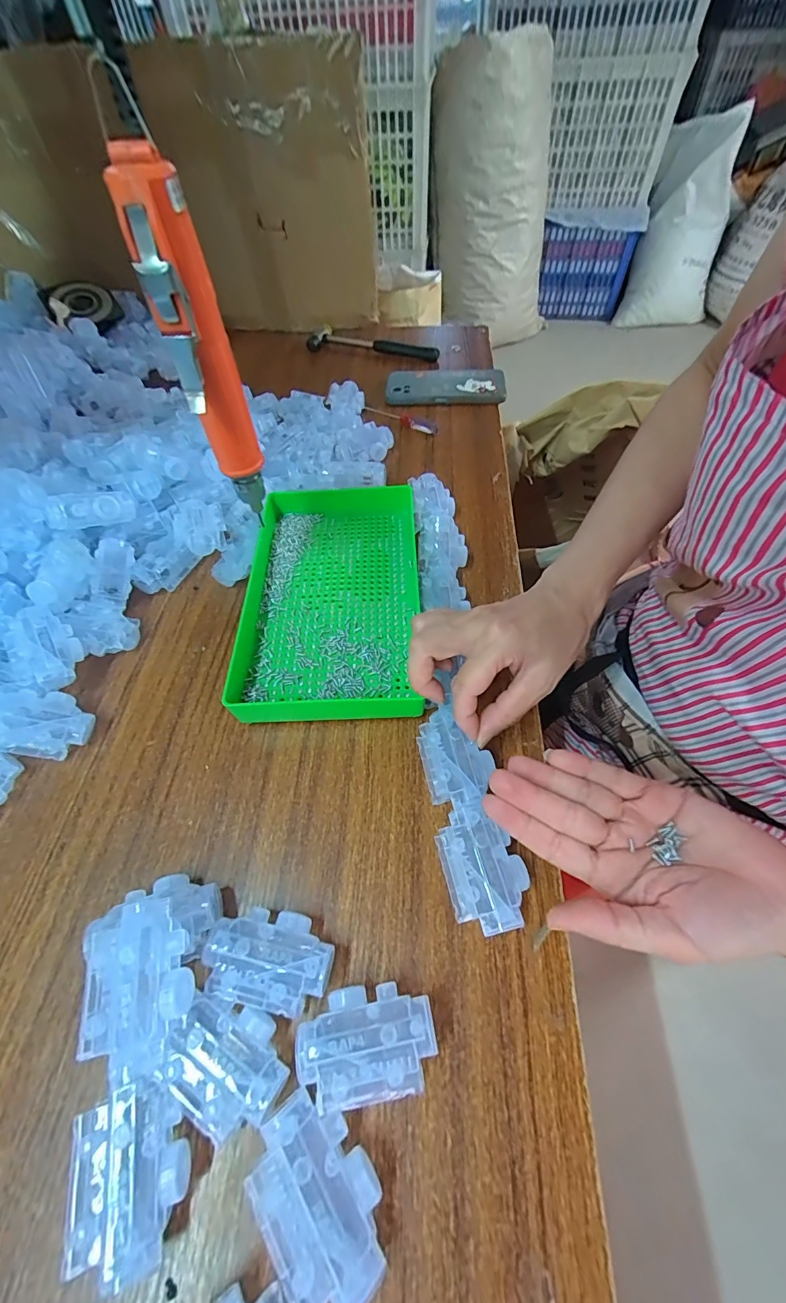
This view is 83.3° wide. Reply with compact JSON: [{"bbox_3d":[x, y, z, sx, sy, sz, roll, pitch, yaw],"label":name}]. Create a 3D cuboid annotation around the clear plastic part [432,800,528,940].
[{"bbox_3d":[0.055,0.133,0.274,0.046,0.029,0.070,-14,57,-7],"label":"clear plastic part"}]

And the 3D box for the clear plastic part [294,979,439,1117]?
[{"bbox_3d":[-0.014,0.201,0.230,0.070,0.030,0.044,-10,56,-5],"label":"clear plastic part"}]

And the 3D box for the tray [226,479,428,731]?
[{"bbox_3d":[-0.056,-0.054,0.403,0.160,0.037,0.256,-2,56,1],"label":"tray"}]

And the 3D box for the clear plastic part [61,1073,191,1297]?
[{"bbox_3d":[-0.120,0.241,0.206,0.043,0.029,0.062,-13,56,-6],"label":"clear plastic part"}]

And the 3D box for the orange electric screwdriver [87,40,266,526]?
[{"bbox_3d":[-0.112,-0.170,0.266,0.033,0.202,0.039,-17,57,-9],"label":"orange electric screwdriver"}]

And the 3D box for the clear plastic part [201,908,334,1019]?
[{"bbox_3d":[-0.069,0.173,0.252,0.070,0.030,0.043,6,57,7],"label":"clear plastic part"}]

